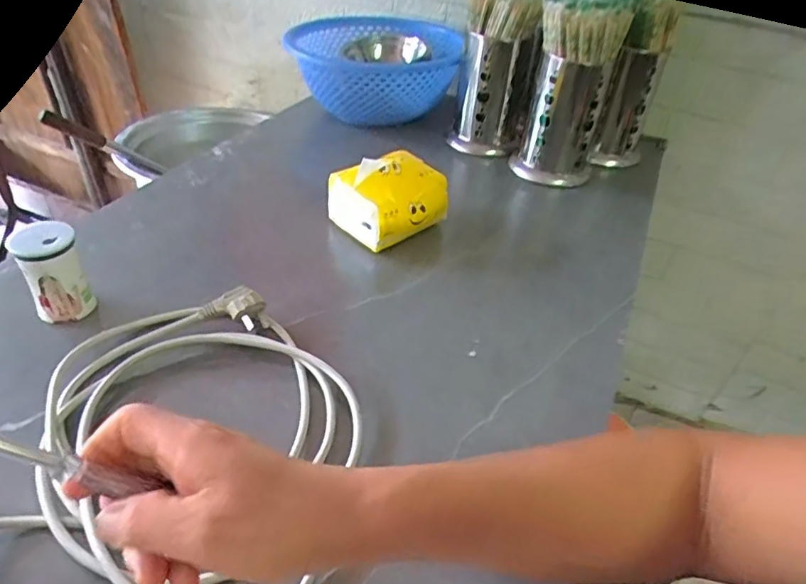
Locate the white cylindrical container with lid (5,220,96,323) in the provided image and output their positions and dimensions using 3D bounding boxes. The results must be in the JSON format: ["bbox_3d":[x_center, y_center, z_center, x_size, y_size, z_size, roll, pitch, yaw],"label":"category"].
[{"bbox_3d":[-0.308,-0.015,0.494,0.046,0.087,0.039,-18,45,-27],"label":"white cylindrical container with lid"}]

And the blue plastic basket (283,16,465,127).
[{"bbox_3d":[-0.025,-0.359,0.913,0.240,0.104,0.265,13,40,8],"label":"blue plastic basket"}]

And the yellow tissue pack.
[{"bbox_3d":[-0.014,-0.113,0.644,0.112,0.080,0.095,-22,47,-30],"label":"yellow tissue pack"}]

